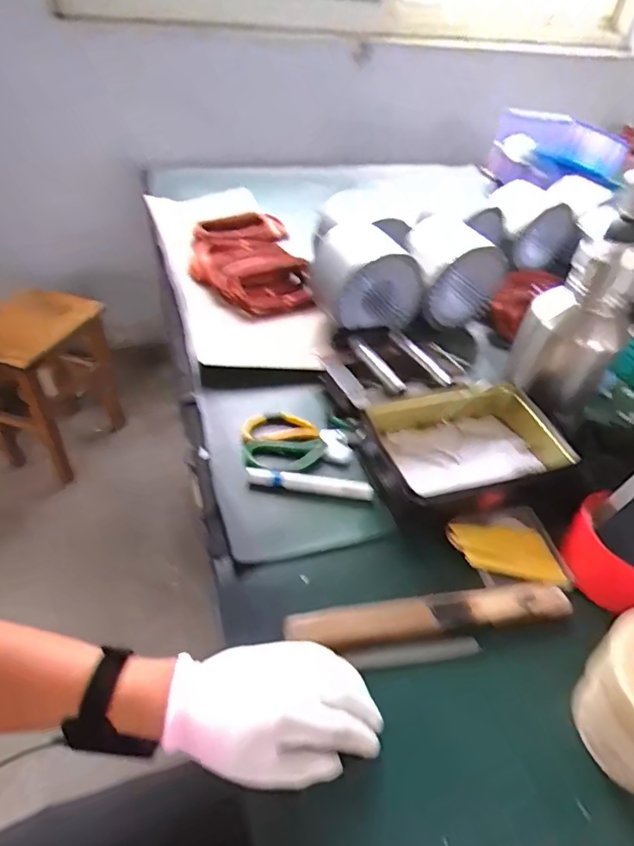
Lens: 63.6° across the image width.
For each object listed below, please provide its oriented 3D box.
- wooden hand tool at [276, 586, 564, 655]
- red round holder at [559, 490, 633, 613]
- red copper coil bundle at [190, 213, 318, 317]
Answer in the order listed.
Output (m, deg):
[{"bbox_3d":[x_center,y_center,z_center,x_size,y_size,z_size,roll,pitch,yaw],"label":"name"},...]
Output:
[{"bbox_3d":[0.112,0.182,0.482,0.277,0.022,0.035,-4,44,-11],"label":"wooden hand tool"},{"bbox_3d":[0.306,0.143,0.529,0.082,0.056,0.111,-24,51,-28],"label":"red round holder"},{"bbox_3d":[-0.140,-0.308,0.975,0.193,0.055,0.361,-6,44,-13],"label":"red copper coil bundle"}]

